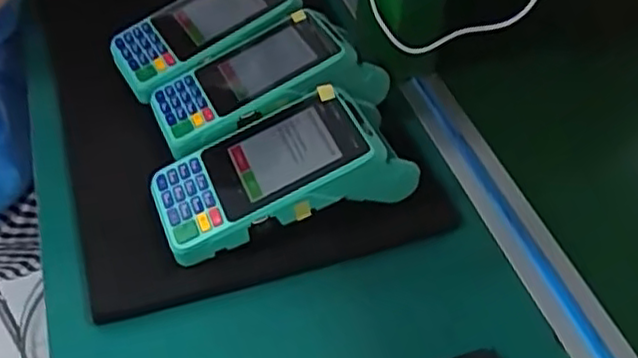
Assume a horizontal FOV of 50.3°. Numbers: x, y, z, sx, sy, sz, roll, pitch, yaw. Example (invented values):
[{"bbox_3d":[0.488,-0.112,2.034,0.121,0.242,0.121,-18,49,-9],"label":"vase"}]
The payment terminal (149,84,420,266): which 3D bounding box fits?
[{"bbox_3d":[-0.025,-0.002,0.466,0.173,0.063,0.079,-14,49,-12],"label":"payment terminal"}]

